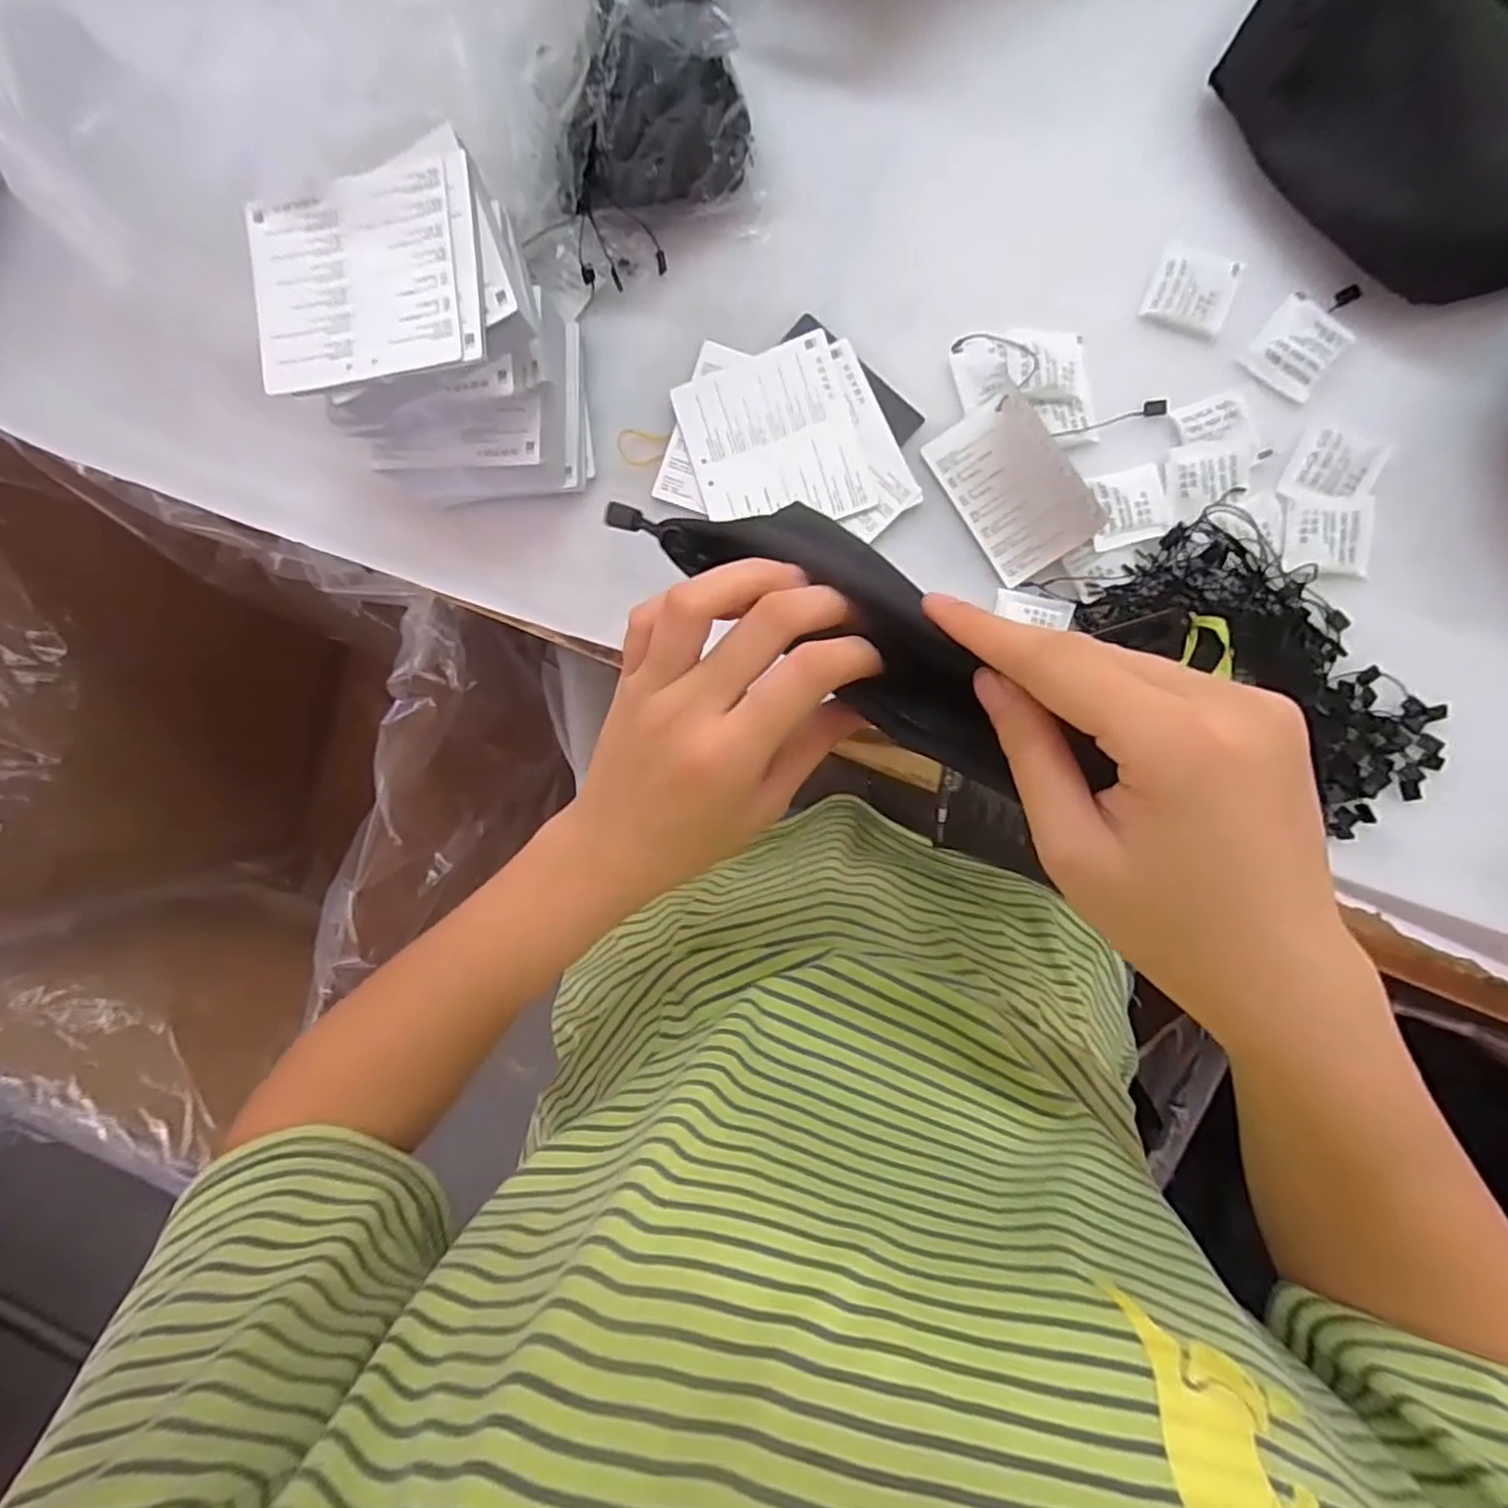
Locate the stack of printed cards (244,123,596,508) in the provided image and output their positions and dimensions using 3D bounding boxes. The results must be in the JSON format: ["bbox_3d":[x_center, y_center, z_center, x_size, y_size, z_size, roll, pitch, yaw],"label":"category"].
[{"bbox_3d":[-0.164,-0.208,0.360,0.123,0.098,0.123,-6,92,9],"label":"stack of printed cards"}]

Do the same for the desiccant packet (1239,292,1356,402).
[{"bbox_3d":[0.273,-0.204,0.344,0.037,0.004,0.042,38,97,5],"label":"desiccant packet"}]

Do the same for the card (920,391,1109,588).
[{"bbox_3d":[0.138,-0.141,0.364,0.058,0.005,0.088,-32,89,11],"label":"card"}]

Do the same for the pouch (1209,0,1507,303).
[{"bbox_3d":[0.306,-0.290,0.319,0.092,0.028,0.194,-37,87,9],"label":"pouch"}]

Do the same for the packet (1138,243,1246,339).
[{"bbox_3d":[0.222,-0.235,0.347,0.039,0.004,0.037,22,96,7],"label":"packet"}]

